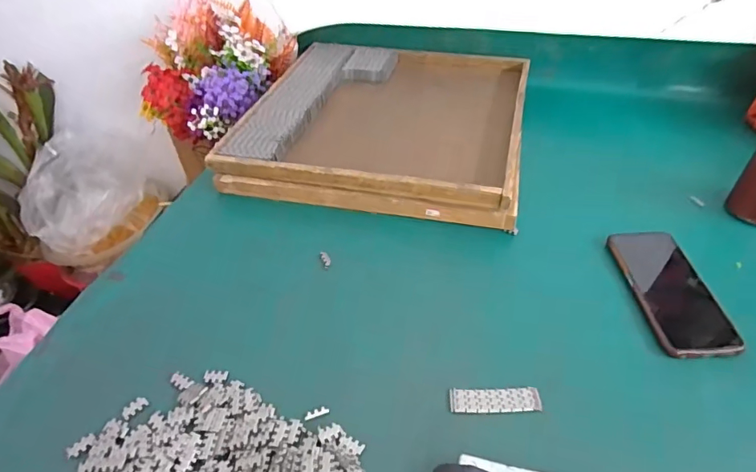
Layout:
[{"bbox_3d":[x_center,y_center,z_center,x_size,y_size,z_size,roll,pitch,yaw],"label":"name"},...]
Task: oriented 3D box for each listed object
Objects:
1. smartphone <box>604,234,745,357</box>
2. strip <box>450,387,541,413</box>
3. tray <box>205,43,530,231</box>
[{"bbox_3d":[0.313,0.057,0.514,0.074,0.007,0.157,-9,49,3],"label":"smartphone"},{"bbox_3d":[0.106,0.148,0.434,0.080,0.004,0.023,-1,44,1],"label":"strip"},{"bbox_3d":[0.014,-0.182,0.759,0.411,0.066,0.397,9,45,10],"label":"tray"}]

